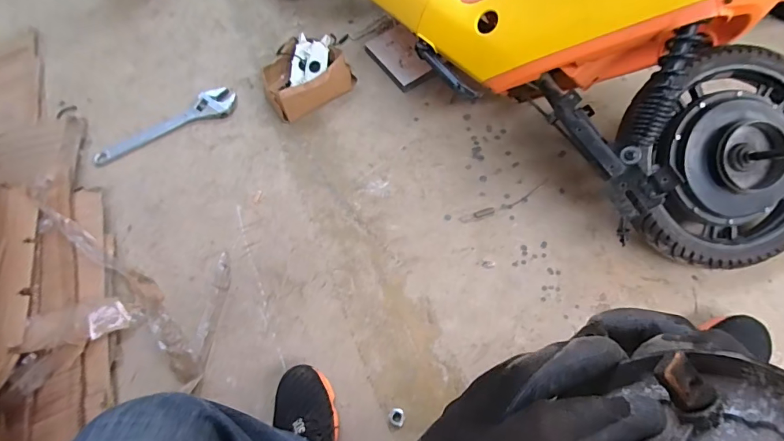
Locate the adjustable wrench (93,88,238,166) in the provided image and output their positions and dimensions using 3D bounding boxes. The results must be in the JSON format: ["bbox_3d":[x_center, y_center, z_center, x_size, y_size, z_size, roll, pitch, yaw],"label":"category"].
[{"bbox_3d":[-0.538,-0.225,0.966,0.347,0.025,0.074,-28,65,-11],"label":"adjustable wrench"}]

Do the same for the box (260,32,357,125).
[{"bbox_3d":[-0.216,-0.343,0.975,0.207,0.082,0.177,-42,68,-17],"label":"box"}]

